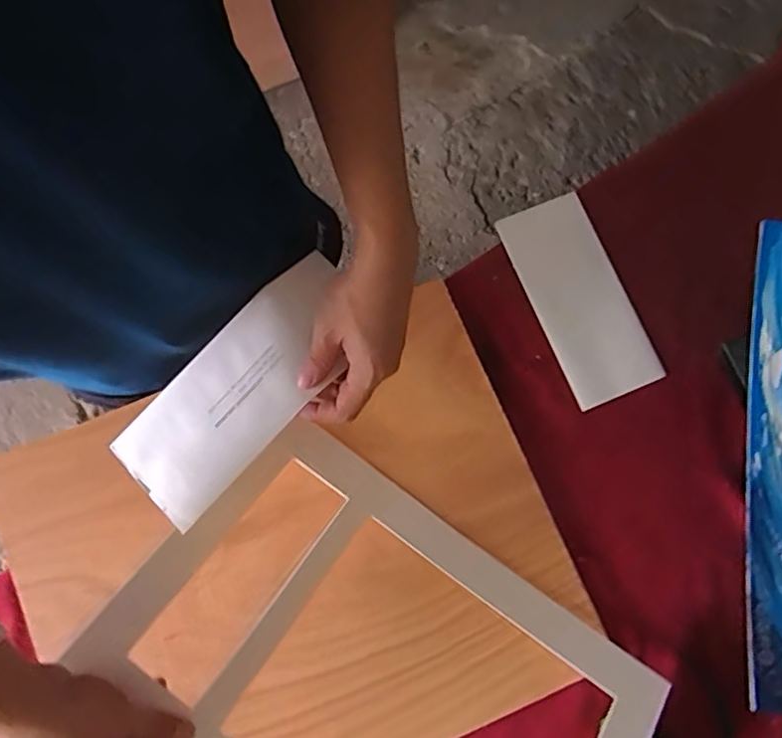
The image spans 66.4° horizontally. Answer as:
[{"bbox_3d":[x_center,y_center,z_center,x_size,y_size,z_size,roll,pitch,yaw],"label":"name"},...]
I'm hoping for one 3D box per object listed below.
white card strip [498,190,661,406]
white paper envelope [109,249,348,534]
[{"bbox_3d":[0.193,-0.073,0.615,0.097,0.011,0.211,-22,80,-4],"label":"white card strip"},{"bbox_3d":[-0.116,0.009,0.491,0.101,0.011,0.231,41,79,16],"label":"white paper envelope"}]

